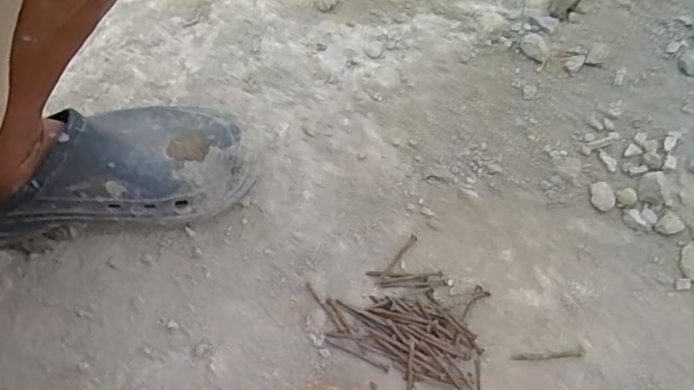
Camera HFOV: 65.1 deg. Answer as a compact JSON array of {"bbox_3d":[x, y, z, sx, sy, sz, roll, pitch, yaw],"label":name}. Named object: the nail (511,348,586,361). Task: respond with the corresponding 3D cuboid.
[{"bbox_3d":[0.143,0.114,0.384,0.052,0.004,0.007,-8,59,-1],"label":"nail"}]

